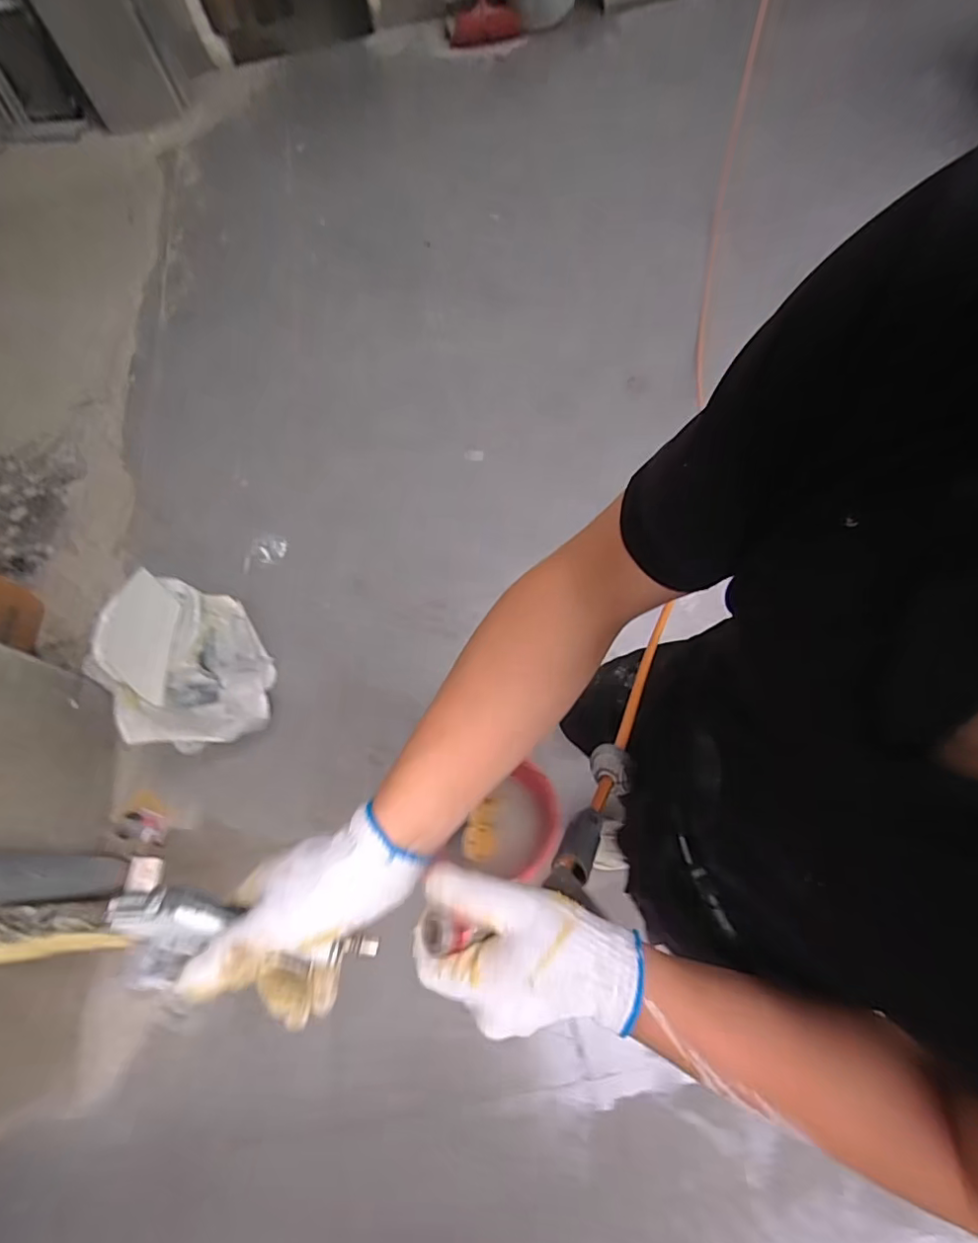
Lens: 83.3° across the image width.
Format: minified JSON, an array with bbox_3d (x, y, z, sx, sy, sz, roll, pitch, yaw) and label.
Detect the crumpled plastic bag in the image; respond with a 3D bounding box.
[{"bbox_3d":[-0.779,0.108,1.423,0.324,0.306,0.341,-12,65,1],"label":"crumpled plastic bag"}]

